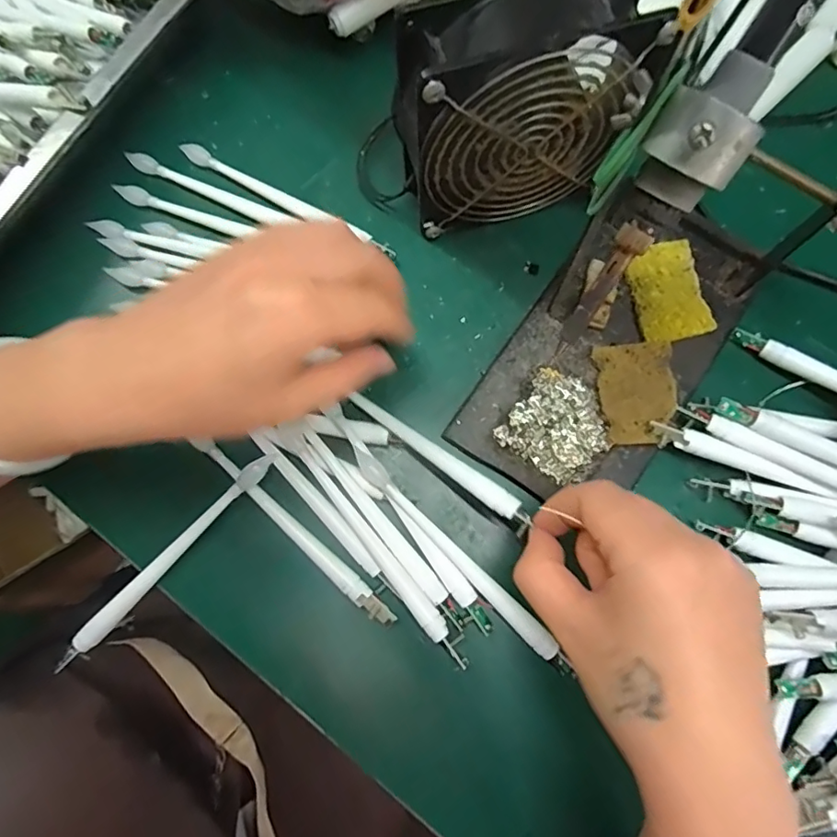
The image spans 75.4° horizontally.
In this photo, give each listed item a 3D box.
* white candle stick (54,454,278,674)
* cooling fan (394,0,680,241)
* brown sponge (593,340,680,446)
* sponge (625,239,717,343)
[{"bbox_3d":[-0.133,0.074,0.283,0.149,0.010,0.010,-44,81,-7],"label":"white candle stick"},{"bbox_3d":[0.048,-0.155,0.281,0.116,0.123,0.045,-13,79,-1],"label":"cooling fan"},{"bbox_3d":[0.118,-0.013,0.292,0.038,0.007,0.054,-4,79,1],"label":"brown sponge"},{"bbox_3d":[0.141,-0.072,0.307,0.038,0.004,0.056,-12,79,-1],"label":"sponge"}]

